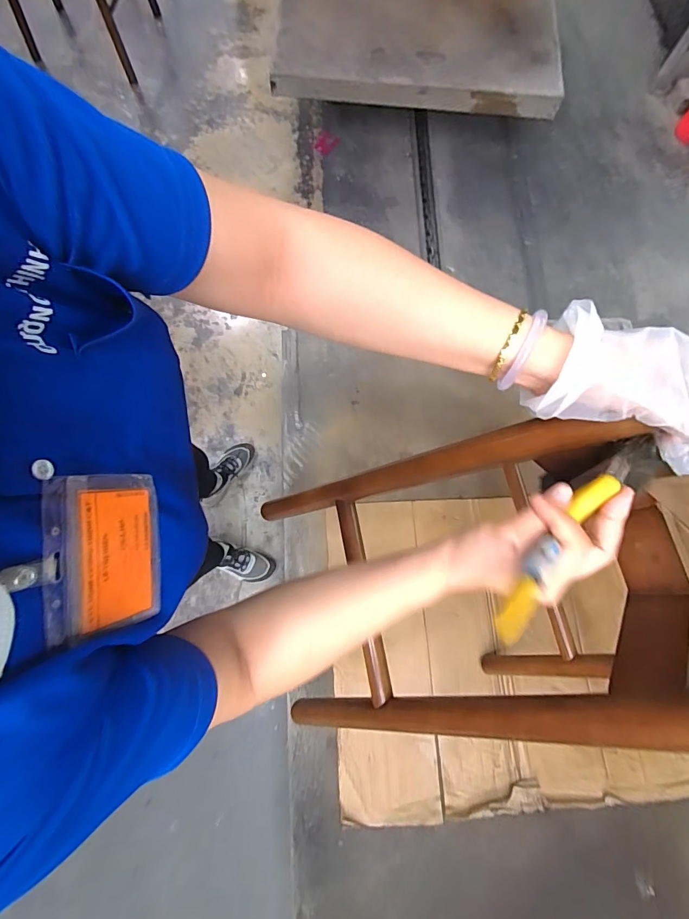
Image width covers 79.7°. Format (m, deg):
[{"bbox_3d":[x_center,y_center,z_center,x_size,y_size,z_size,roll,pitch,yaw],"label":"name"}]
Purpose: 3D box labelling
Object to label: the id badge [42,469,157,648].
[{"bbox_3d":[-0.149,0.059,0.263,0.004,0.083,0.097,-5,86,19],"label":"id badge"}]

